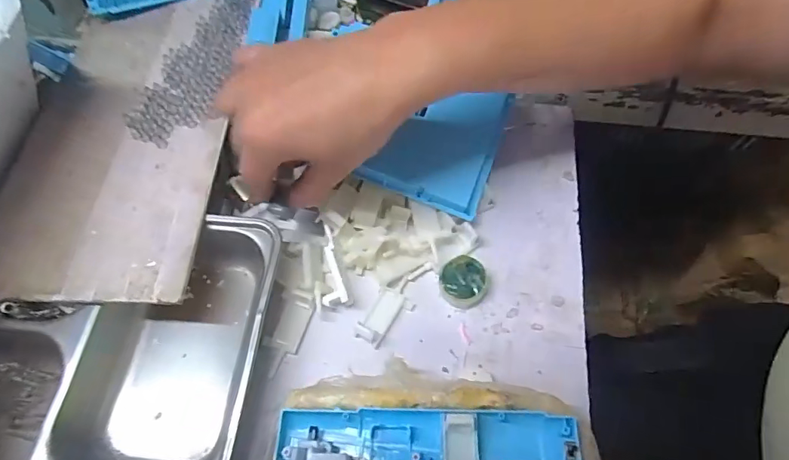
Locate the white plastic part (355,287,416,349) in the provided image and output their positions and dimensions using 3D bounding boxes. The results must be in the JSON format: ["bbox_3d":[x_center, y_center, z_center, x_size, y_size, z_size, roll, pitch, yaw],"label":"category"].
[{"bbox_3d":[-0.007,0.059,0.330,0.025,0.010,0.040,30,66,15],"label":"white plastic part"}]

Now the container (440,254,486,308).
[{"bbox_3d":[0.048,0.035,0.336,0.032,0.015,0.032,19,64,10],"label":"container"}]

